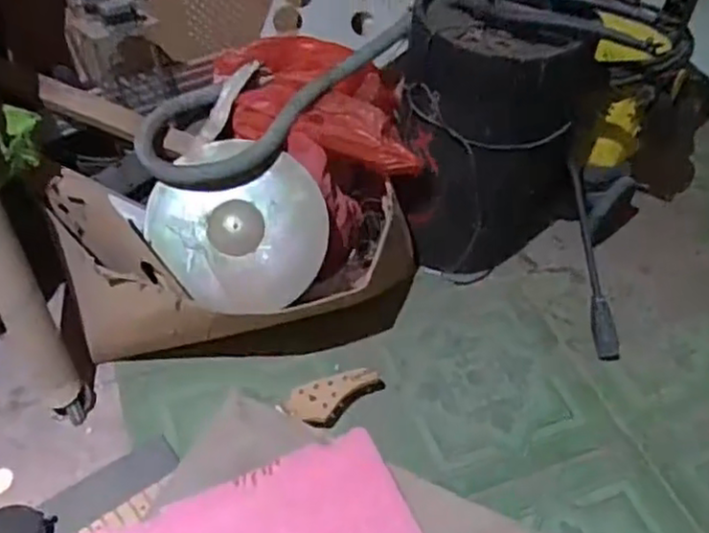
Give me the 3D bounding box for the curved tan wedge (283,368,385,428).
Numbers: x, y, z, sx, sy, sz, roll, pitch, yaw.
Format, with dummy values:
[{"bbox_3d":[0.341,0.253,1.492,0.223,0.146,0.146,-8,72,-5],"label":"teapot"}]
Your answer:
[{"bbox_3d":[-0.032,0.215,1.182,0.180,0.043,0.076,-18,50,-32],"label":"curved tan wedge"}]

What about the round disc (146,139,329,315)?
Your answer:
[{"bbox_3d":[-0.183,-0.066,1.142,0.269,0.033,0.280,0,88,-6],"label":"round disc"}]

